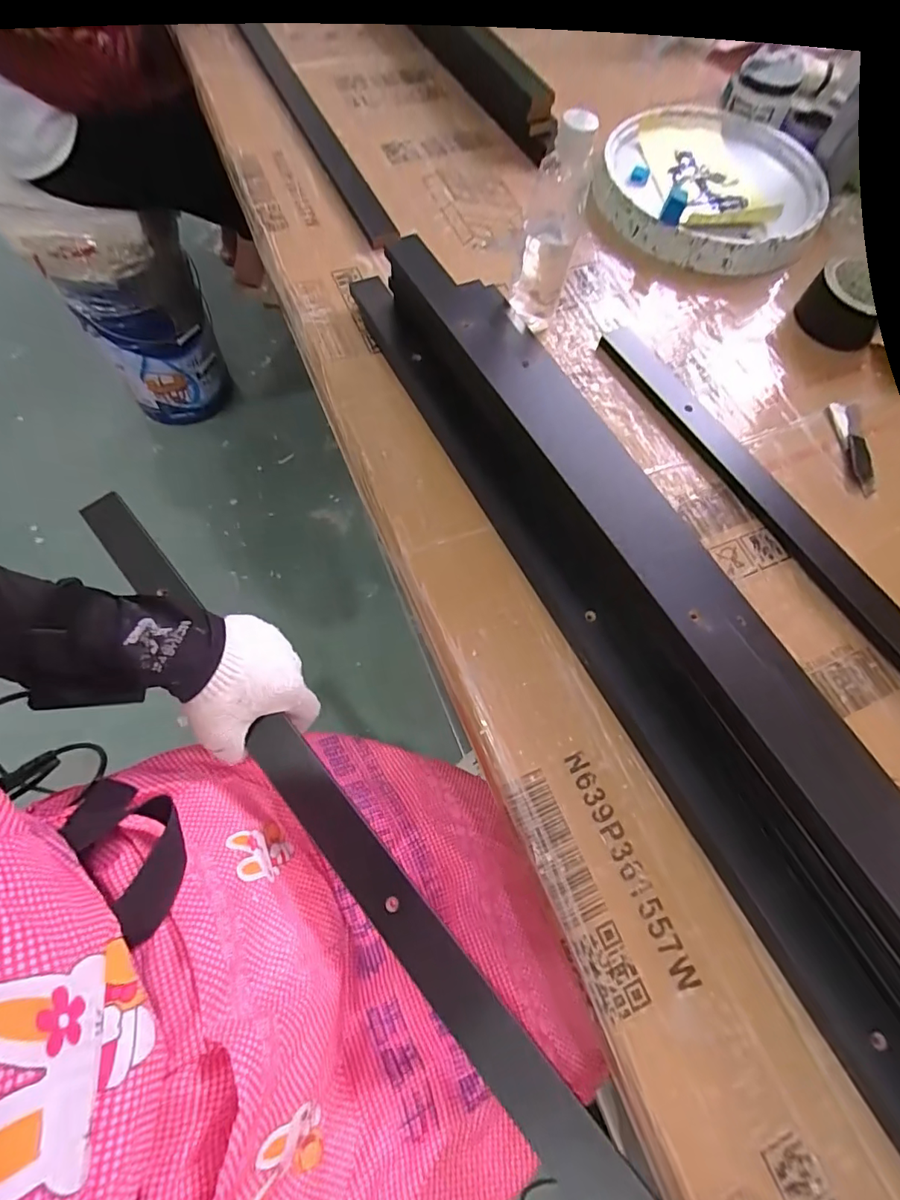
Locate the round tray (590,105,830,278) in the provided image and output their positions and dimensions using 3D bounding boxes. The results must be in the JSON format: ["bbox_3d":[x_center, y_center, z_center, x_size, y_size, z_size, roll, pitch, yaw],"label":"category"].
[{"bbox_3d":[0.342,-0.538,0.659,0.273,0.048,0.298,1,68,-1],"label":"round tray"}]

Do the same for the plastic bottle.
[{"bbox_3d":[0.093,-0.338,0.475,0.044,0.171,0.059,19,68,6],"label":"plastic bottle"}]

